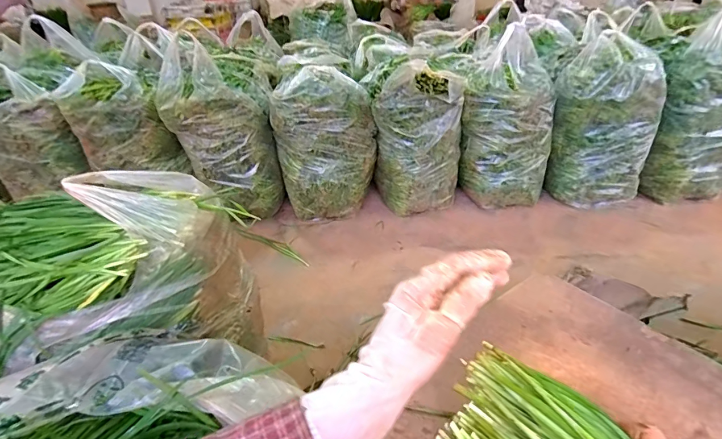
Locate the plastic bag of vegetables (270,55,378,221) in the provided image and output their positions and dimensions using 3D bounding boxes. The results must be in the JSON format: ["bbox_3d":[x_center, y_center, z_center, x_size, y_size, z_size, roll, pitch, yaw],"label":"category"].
[{"bbox_3d":[-0.137,-0.272,1.471,0.337,0.488,0.278,-9,33,-12],"label":"plastic bag of vegetables"}]

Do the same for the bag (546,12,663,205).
[{"bbox_3d":[0.879,-0.353,1.450,0.321,0.538,0.303,20,38,30],"label":"bag"}]

